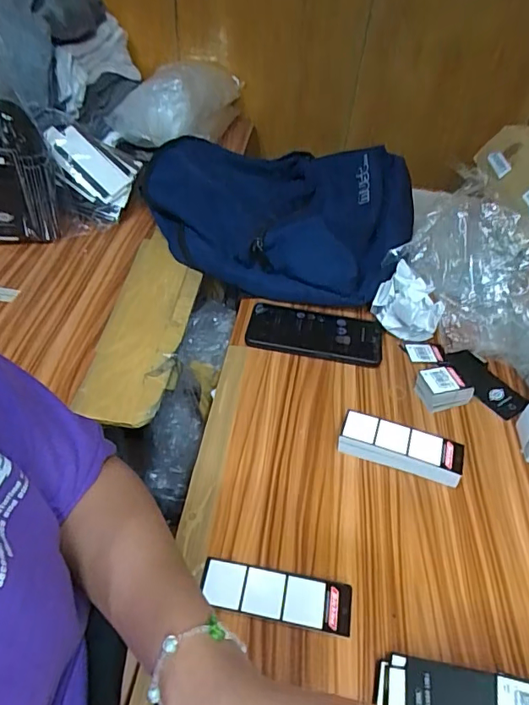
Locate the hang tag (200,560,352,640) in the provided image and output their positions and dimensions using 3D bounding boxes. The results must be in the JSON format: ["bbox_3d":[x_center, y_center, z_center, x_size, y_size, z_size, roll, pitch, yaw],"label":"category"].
[{"bbox_3d":[0.009,0.193,0.381,0.118,0.004,0.038,11,42,3],"label":"hang tag"}]

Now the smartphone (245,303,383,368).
[{"bbox_3d":[0.065,-0.025,0.614,0.169,0.015,0.085,10,44,5],"label":"smartphone"}]

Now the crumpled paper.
[{"bbox_3d":[0.180,-0.061,0.608,0.080,0.085,0.085,16,45,11],"label":"crumpled paper"}]

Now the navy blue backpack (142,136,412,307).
[{"bbox_3d":[0.005,-0.229,0.735,0.413,0.114,0.310,19,46,13],"label":"navy blue backpack"}]

